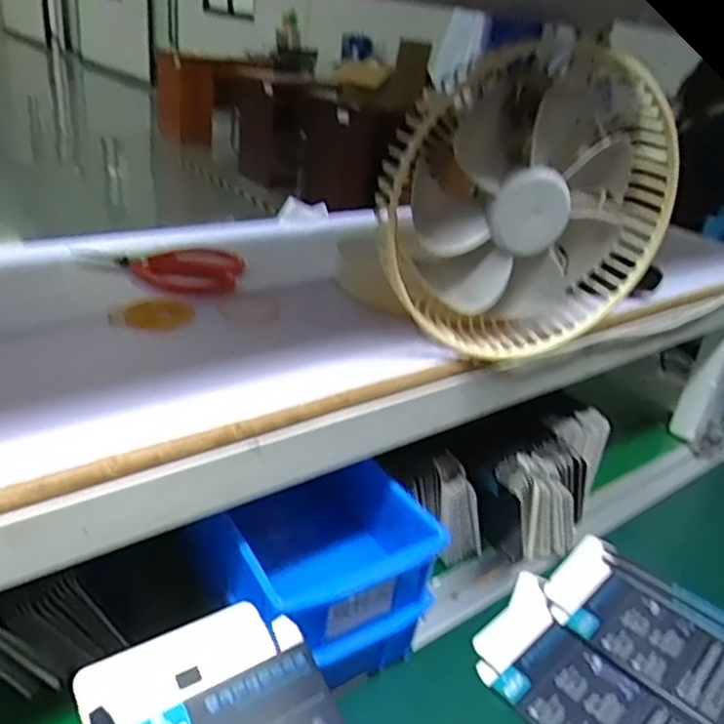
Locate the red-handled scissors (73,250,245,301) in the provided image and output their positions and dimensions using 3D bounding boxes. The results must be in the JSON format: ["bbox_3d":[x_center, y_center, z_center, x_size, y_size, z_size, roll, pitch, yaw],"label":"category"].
[{"bbox_3d":[-0.161,-0.079,0.530,0.123,0.012,0.061,7,28,-2],"label":"red-handled scissors"}]

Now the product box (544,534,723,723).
[{"bbox_3d":[0.278,0.238,0.535,0.248,0.010,0.120,28,34,33],"label":"product box"}]

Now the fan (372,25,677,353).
[{"bbox_3d":[0.107,-0.099,0.448,0.199,0.193,0.061,-1,29,-17],"label":"fan"}]

